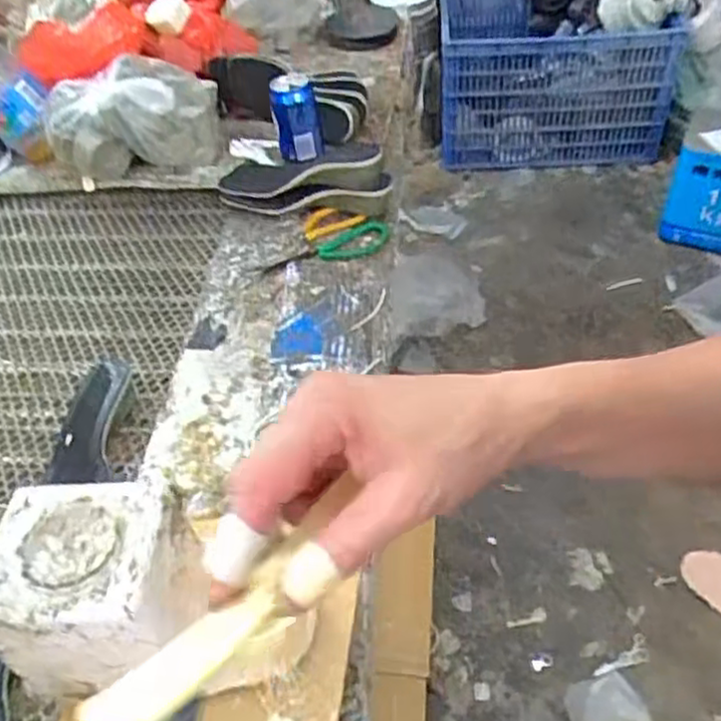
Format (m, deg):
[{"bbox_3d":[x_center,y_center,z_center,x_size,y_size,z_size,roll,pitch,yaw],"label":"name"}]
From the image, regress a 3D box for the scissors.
[{"bbox_3d":[-0.048,-0.170,0.960,0.161,0.022,0.099,-10,46,-3],"label":"scissors"}]

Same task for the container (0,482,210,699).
[{"bbox_3d":[-0.179,0.155,0.502,0.118,0.104,0.106,-3,46,3],"label":"container"}]

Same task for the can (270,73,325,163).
[{"bbox_3d":[-0.092,-0.347,1.037,0.064,0.107,0.055,-10,46,-3],"label":"can"}]

